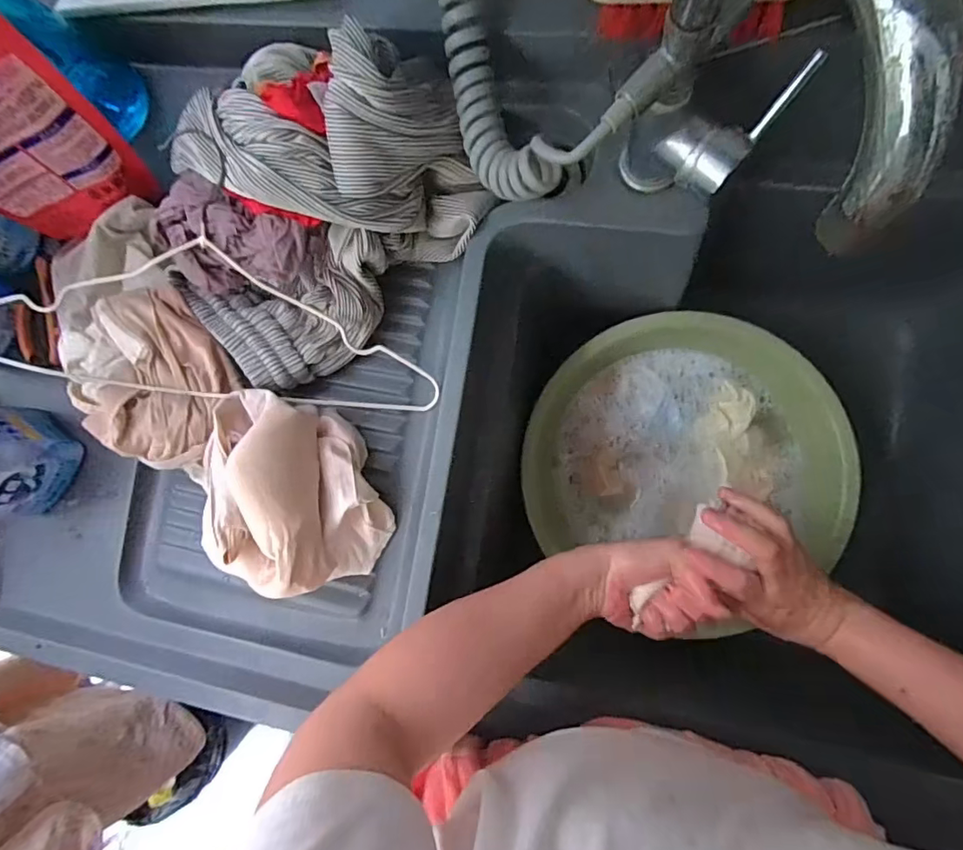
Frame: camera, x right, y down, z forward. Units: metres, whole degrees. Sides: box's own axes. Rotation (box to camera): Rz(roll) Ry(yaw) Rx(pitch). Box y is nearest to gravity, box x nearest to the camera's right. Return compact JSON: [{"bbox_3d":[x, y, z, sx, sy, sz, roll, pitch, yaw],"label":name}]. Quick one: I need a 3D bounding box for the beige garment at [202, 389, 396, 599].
[{"bbox_3d":[-0.162,0.052,0.448,0.113,0.081,0.172,-26,83,7],"label":"beige garment"}]

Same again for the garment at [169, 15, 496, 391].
[{"bbox_3d":[-0.145,-0.190,0.441,0.274,0.132,0.208,-39,82,5],"label":"garment"}]

